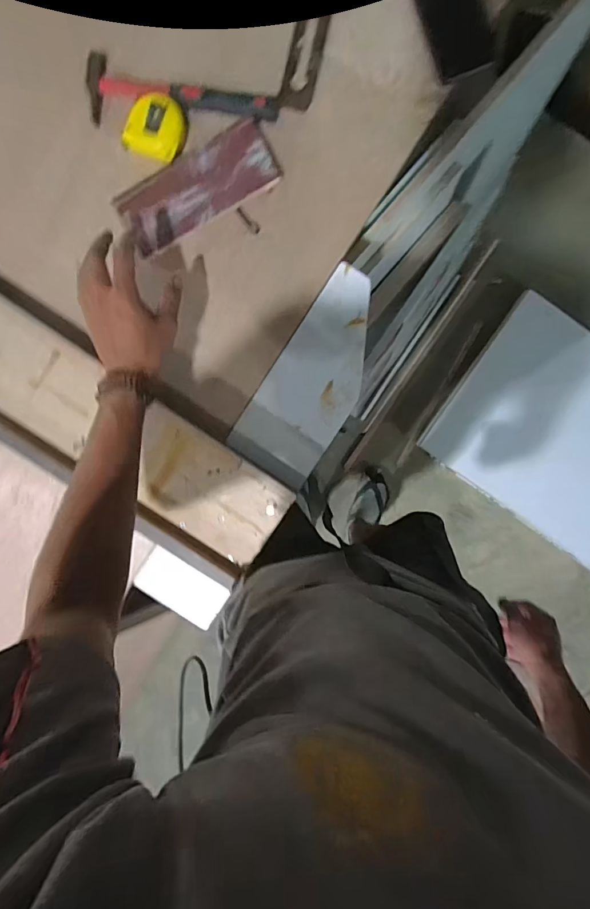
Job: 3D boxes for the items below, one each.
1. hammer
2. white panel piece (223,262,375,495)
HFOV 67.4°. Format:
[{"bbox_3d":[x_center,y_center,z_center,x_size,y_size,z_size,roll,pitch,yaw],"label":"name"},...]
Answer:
[{"bbox_3d":[-0.136,-0.440,0.542,0.228,0.024,0.066,5,93,-1],"label":"hammer"},{"bbox_3d":[0.033,-0.101,0.577,0.113,0.011,0.272,33,92,-2],"label":"white panel piece"}]

